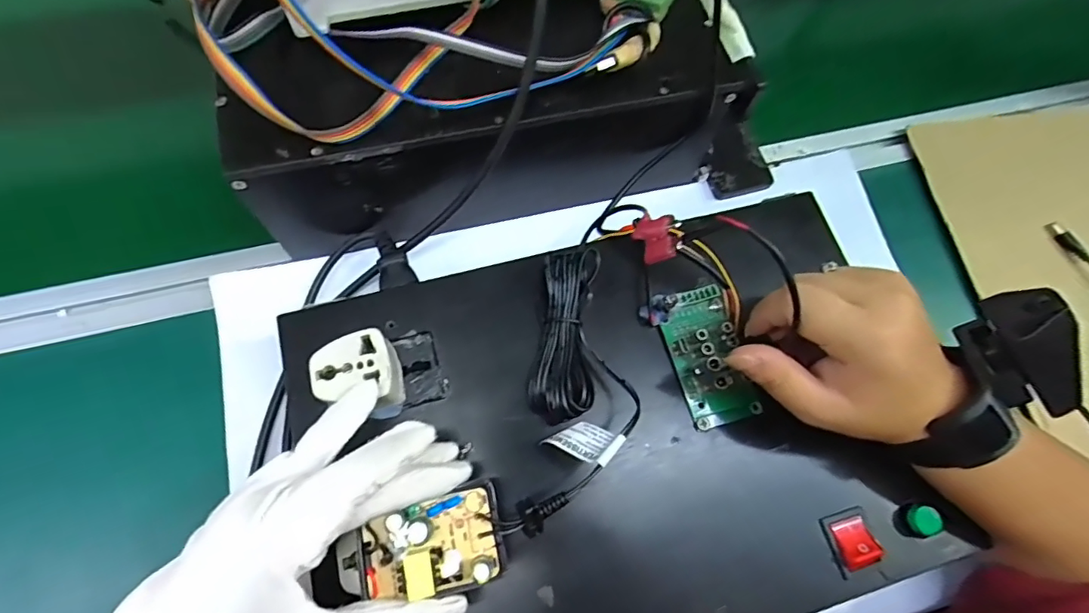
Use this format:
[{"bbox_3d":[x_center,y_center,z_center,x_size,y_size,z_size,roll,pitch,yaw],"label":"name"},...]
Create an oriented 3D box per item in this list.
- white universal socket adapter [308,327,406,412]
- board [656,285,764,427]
[{"bbox_3d":[-0.095,0.037,0.273,0.039,0.033,0.036,1,69,-1],"label":"white universal socket adapter"},{"bbox_3d":[0.095,0.028,0.301,0.040,0.018,0.075,-11,70,-6],"label":"board"}]

